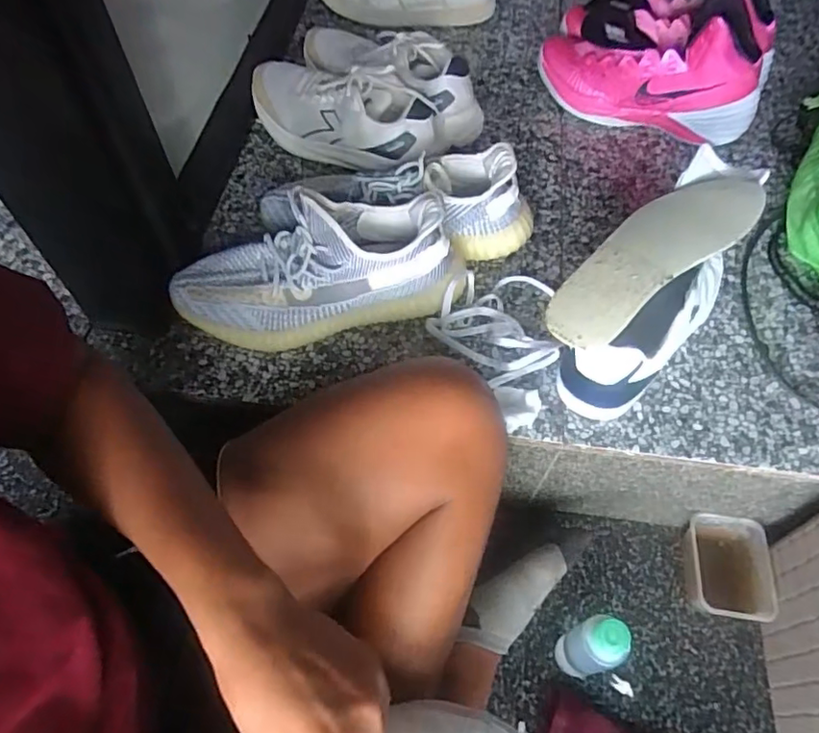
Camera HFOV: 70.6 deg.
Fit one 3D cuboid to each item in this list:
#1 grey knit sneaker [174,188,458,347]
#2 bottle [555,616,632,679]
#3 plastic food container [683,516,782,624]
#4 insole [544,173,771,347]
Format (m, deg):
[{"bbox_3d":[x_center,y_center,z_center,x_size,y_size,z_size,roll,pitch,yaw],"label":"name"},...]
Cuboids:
[{"bbox_3d":[-0.095,-0.100,0.588,0.287,0.117,0.107,-13,59,-9],"label":"grey knit sneaker"},{"bbox_3d":[0.173,0.278,0.566,0.041,0.138,0.042,0,58,-1],"label":"bottle"},{"bbox_3d":[0.343,0.223,0.635,0.079,0.054,0.103,11,59,6],"label":"plastic food container"},{"bbox_3d":[0.233,-0.115,0.550,0.281,0.026,0.087,-34,65,-20],"label":"insole"}]

